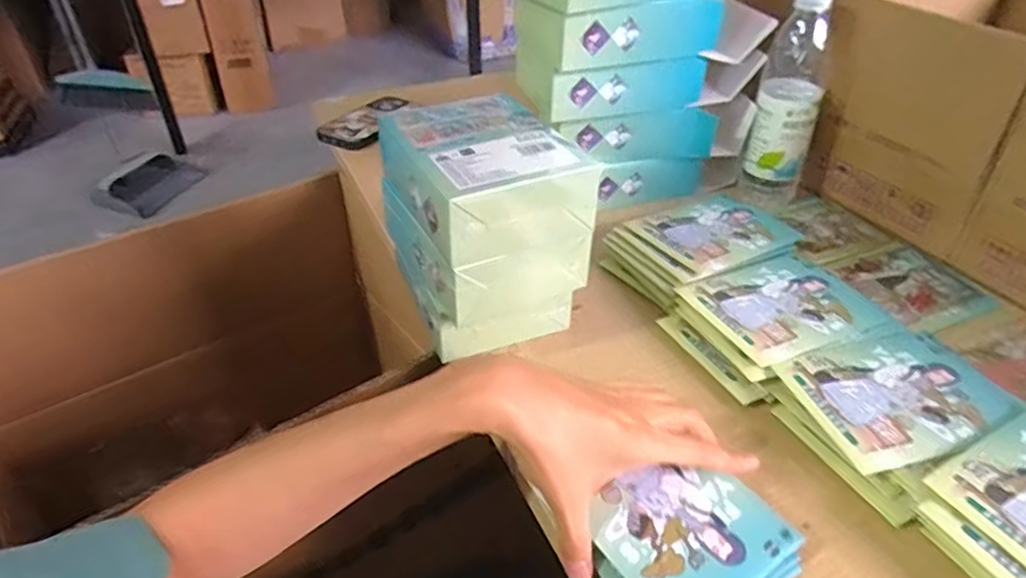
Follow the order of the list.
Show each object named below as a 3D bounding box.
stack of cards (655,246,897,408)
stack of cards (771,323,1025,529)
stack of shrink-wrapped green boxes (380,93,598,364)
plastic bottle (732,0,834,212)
[{"bbox_3d":[0.223,0.024,0.554,0.165,0.032,0.114,-18,41,-20],"label":"stack of cards"},{"bbox_3d":[0.278,0.084,0.476,0.159,0.030,0.117,-22,43,-24],"label":"stack of cards"},{"bbox_3d":[-0.025,-0.050,0.528,0.120,0.157,0.145,-17,41,-19],"label":"stack of shrink-wrapped green boxes"},{"bbox_3d":[0.288,-0.193,0.685,0.065,0.224,0.060,15,41,19],"label":"plastic bottle"}]

